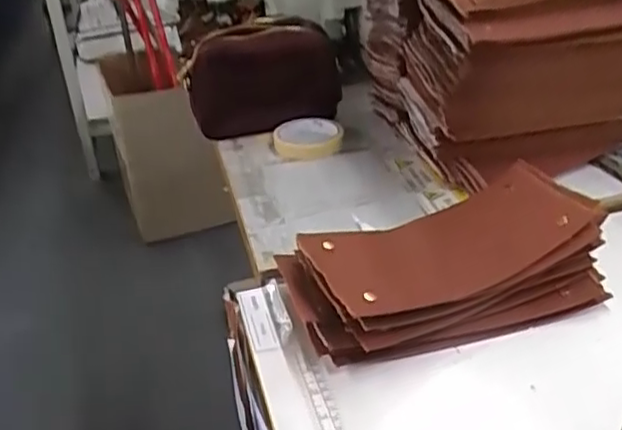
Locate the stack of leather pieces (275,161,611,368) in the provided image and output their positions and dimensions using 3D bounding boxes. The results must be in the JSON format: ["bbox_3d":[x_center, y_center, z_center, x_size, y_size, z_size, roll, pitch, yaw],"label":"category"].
[{"bbox_3d":[0.117,0.037,0.599,0.269,0.082,0.137,-10,32,-11],"label":"stack of leather pieces"}]

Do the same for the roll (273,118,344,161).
[{"bbox_3d":[-0.003,-0.099,0.872,0.077,0.026,0.080,-2,32,2],"label":"roll"}]

